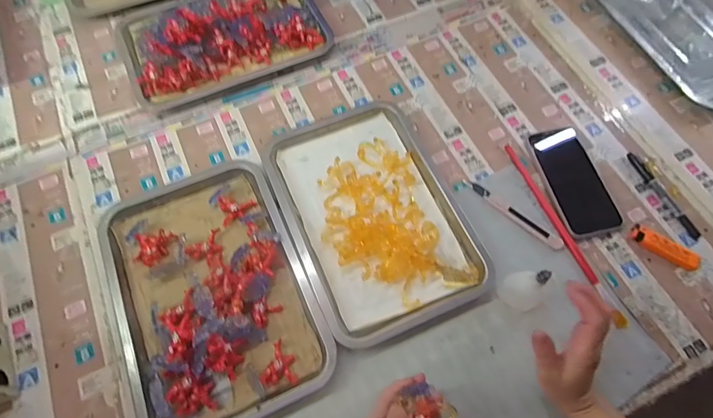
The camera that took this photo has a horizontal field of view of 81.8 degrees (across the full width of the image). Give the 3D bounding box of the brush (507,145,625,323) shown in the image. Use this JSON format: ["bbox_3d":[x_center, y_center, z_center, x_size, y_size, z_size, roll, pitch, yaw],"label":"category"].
[{"bbox_3d":[0.263,0.024,0.532,0.015,0.005,0.265,-20,66,-10],"label":"brush"}]

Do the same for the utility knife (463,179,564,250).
[{"bbox_3d":[0.204,0.004,0.538,0.144,0.006,0.018,39,70,17],"label":"utility knife"}]

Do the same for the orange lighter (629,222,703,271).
[{"bbox_3d":[0.388,0.048,0.518,0.086,0.016,0.024,31,68,14],"label":"orange lighter"}]

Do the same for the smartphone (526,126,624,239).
[{"bbox_3d":[0.295,-0.042,0.561,0.079,0.008,0.164,-9,64,-5],"label":"smartphone"}]

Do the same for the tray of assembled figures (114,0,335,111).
[{"bbox_3d":[-0.211,-0.295,0.641,0.308,0.050,0.197,-22,66,-11],"label":"tray of assembled figures"}]

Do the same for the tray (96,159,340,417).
[{"bbox_3d":[-0.174,0.089,0.483,0.215,0.048,0.316,-22,66,-11],"label":"tray"}]

